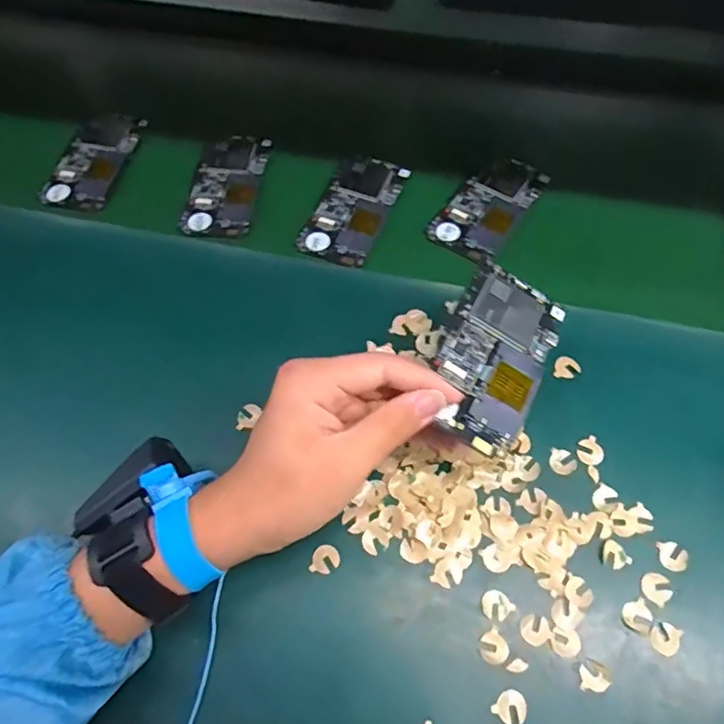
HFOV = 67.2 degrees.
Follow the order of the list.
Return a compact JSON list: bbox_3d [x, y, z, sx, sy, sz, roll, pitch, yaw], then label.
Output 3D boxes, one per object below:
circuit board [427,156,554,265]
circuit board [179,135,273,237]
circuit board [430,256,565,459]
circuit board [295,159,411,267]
[{"bbox_3d":[0.118,-0.144,0.498,0.063,0.014,0.123,31,69,16],"label":"circuit board"},{"bbox_3d":[-0.128,-0.168,0.517,0.063,0.016,0.118,6,64,6],"label":"circuit board"},{"bbox_3d":[0.082,-0.006,0.336,0.063,0.006,0.121,31,63,2],"label":"circuit board"},{"bbox_3d":[-0.005,-0.145,0.496,0.065,0.009,0.123,21,67,12],"label":"circuit board"}]

